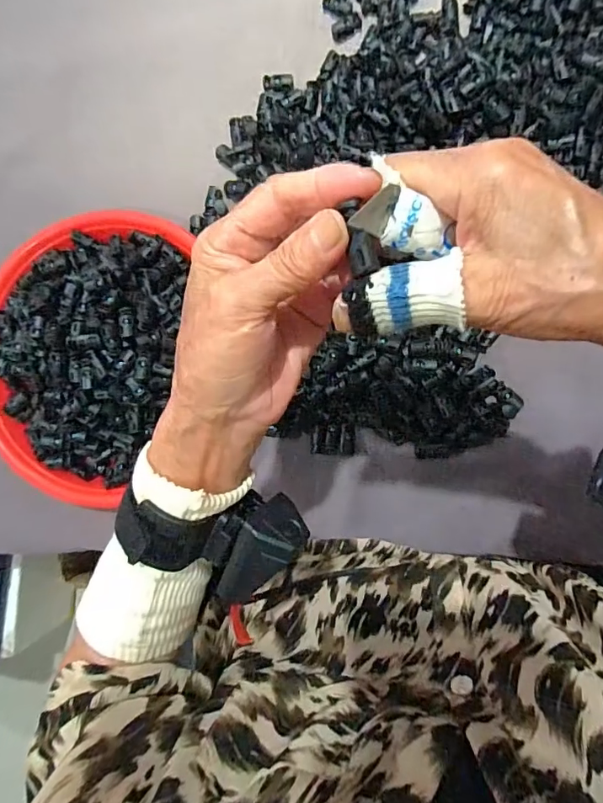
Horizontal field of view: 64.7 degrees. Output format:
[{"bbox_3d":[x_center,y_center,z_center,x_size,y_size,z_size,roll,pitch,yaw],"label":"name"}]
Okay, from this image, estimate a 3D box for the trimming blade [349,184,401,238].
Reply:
[{"bbox_3d":[0.027,-0.069,0.169,0.014,0.004,0.018,10,117,-28],"label":"trimming blade"}]

